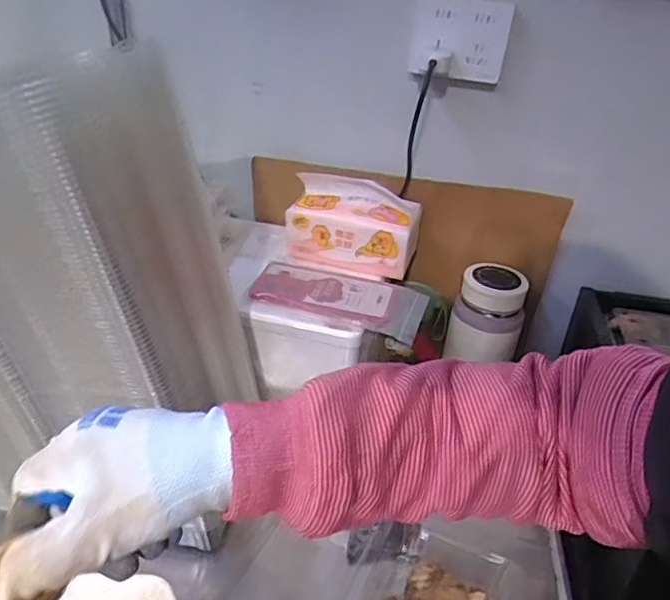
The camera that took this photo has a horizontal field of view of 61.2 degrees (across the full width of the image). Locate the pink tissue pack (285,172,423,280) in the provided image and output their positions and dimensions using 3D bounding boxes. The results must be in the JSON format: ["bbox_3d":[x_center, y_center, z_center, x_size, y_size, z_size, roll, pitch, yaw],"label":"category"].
[{"bbox_3d":[0.021,-0.092,0.721,0.162,0.100,0.073,12,34,13],"label":"pink tissue pack"}]

